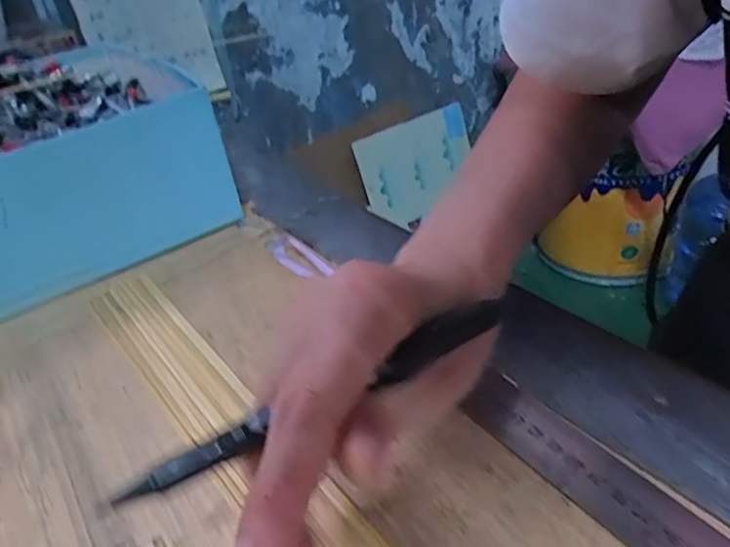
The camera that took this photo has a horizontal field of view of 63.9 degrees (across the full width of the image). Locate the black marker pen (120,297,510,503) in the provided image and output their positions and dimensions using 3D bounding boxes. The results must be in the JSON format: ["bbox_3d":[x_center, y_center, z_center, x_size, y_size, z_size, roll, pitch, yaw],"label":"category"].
[{"bbox_3d":[-0.011,0.036,0.175,0.128,0.010,0.011,-24,37,-15],"label":"black marker pen"}]

